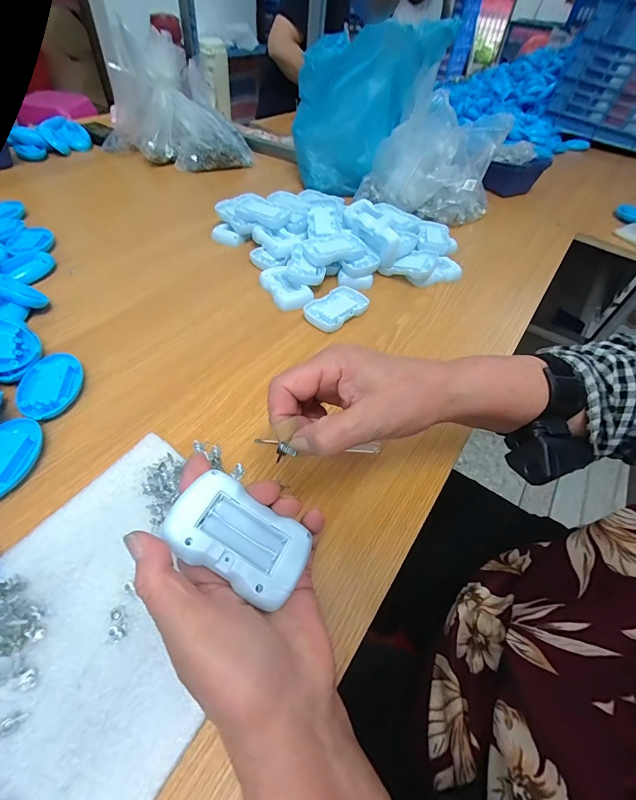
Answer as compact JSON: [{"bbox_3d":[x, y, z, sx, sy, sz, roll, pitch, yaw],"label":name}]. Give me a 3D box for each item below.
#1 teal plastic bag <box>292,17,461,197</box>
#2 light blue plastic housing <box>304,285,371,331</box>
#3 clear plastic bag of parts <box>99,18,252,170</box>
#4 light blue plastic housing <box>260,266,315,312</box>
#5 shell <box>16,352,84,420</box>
[{"bbox_3d":[0.084,-0.534,0.686,0.256,0.243,0.089,9,50,2],"label":"teal plastic bag"},{"bbox_3d":[0.027,-0.125,0.503,0.057,0.013,0.092,37,56,23],"label":"light blue plastic housing"},{"bbox_3d":[-0.307,-0.641,0.791,0.302,0.184,0.232,31,54,19],"label":"clear plastic bag of parts"},{"bbox_3d":[-0.046,-0.156,0.521,0.049,0.024,0.089,-28,58,-26],"label":"light blue plastic housing"},{"bbox_3d":[-0.276,-0.012,0.377,0.053,0.020,0.082,-2,51,-8],"label":"shell"}]

